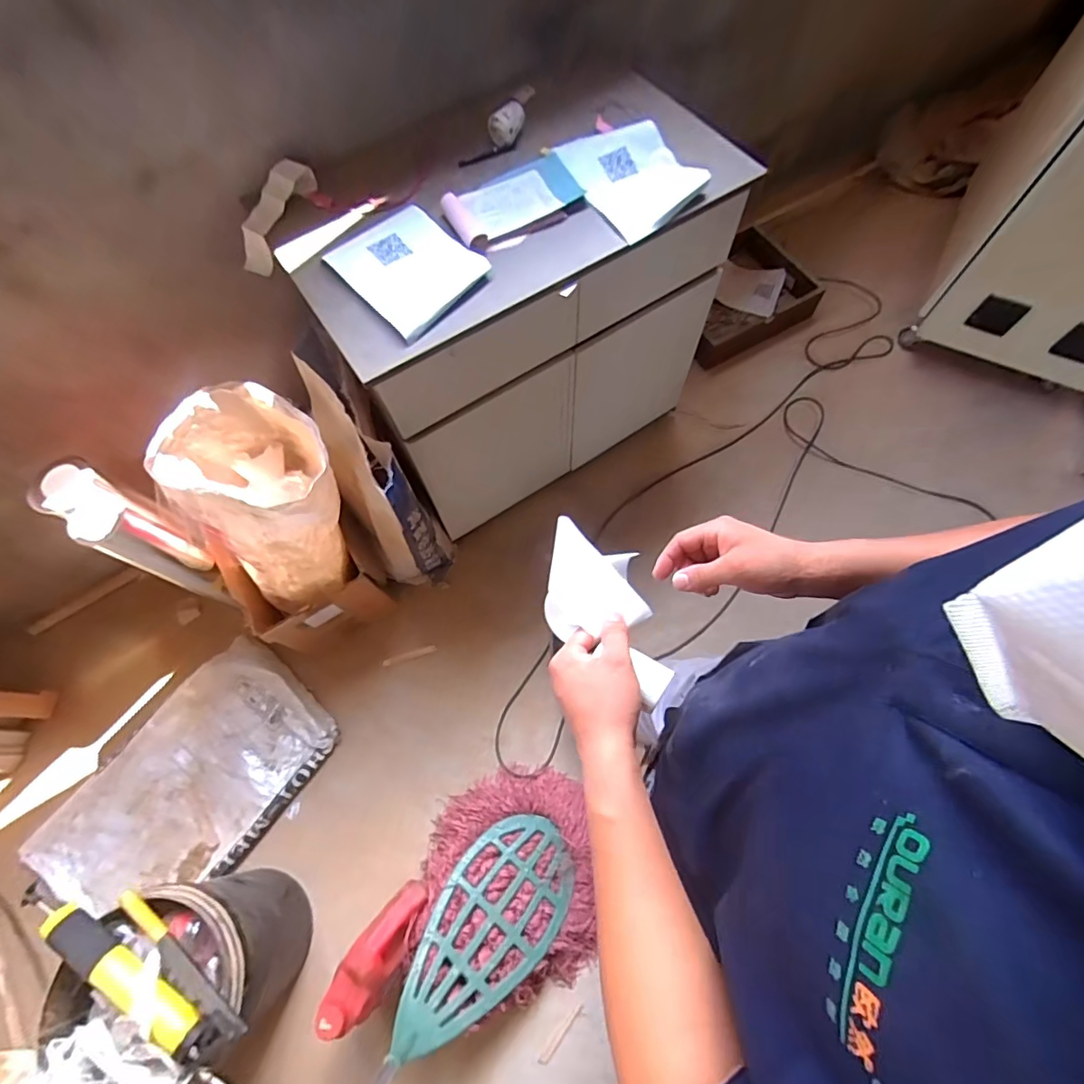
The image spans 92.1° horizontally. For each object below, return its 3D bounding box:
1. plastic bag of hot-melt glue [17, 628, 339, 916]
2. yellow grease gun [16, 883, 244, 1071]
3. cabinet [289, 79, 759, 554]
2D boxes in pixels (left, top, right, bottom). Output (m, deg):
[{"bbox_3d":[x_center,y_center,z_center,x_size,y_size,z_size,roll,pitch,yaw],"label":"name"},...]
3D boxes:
[{"bbox_3d":[-0.916,0.640,1.363,0.448,0.055,0.708,37,73,16],"label":"plastic bag of hot-melt glue"},{"bbox_3d":[-0.715,0.713,0.912,0.467,0.076,0.118,30,71,14],"label":"yellow grease gun"},{"bbox_3d":[0.016,-0.509,1.464,1.034,0.996,0.419,-31,69,-11],"label":"cabinet"}]

